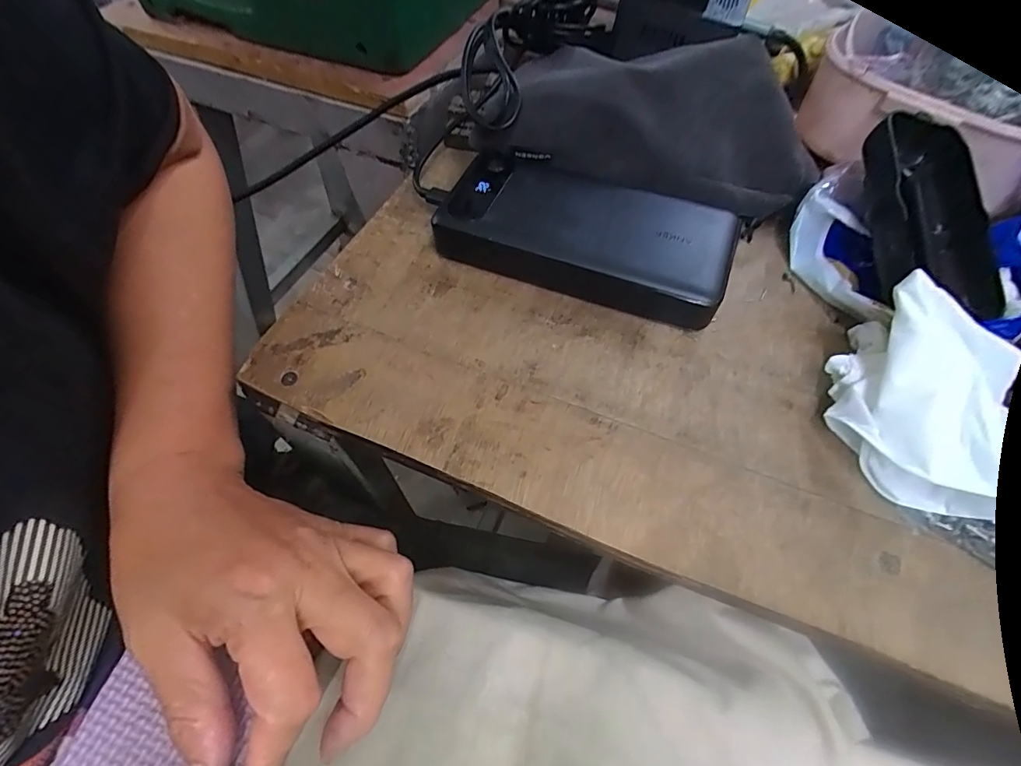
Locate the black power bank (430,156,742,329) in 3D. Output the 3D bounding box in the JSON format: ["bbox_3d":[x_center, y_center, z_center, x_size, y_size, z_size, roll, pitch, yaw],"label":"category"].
[{"bbox_3d":[0.040,-0.083,0.262,0.153,0.025,0.071,21,61,12],"label":"black power bank"}]

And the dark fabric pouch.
[{"bbox_3d":[0.082,-0.158,0.270,0.186,0.034,0.108,22,61,13],"label":"dark fabric pouch"}]

